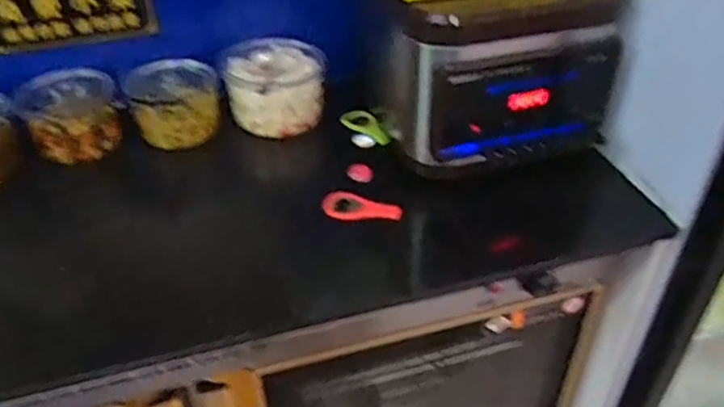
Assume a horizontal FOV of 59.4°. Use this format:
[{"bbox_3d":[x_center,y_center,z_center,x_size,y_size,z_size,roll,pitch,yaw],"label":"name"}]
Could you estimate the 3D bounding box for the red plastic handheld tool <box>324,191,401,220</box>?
[{"bbox_3d":[0.000,0.004,0.805,0.100,0.021,0.033,4,42,5],"label":"red plastic handheld tool"}]

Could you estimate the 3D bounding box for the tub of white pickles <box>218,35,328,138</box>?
[{"bbox_3d":[-0.130,-0.178,0.959,0.147,0.091,0.151,0,42,0],"label":"tub of white pickles"}]

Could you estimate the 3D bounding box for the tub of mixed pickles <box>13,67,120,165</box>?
[{"bbox_3d":[-0.417,-0.129,0.912,0.123,0.087,0.128,0,42,0],"label":"tub of mixed pickles"}]

